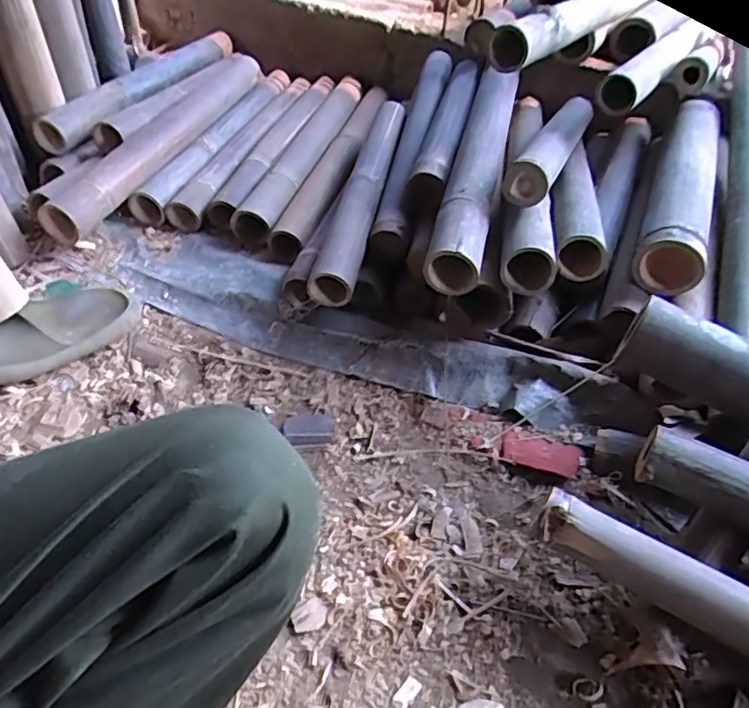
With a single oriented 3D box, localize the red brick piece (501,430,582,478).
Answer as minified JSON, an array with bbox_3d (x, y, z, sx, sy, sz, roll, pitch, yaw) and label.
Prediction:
[{"bbox_3d":[0.198,0.119,0.704,0.090,0.016,0.052,14,43,7],"label":"red brick piece"}]

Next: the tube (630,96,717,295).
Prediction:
[{"bbox_3d":[0.465,-0.248,0.883,0.088,0.098,0.467,22,45,16],"label":"tube"}]

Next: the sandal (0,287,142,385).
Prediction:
[{"bbox_3d":[-0.419,-0.033,0.746,0.244,0.063,0.111,-31,55,-34],"label":"sandal"}]

